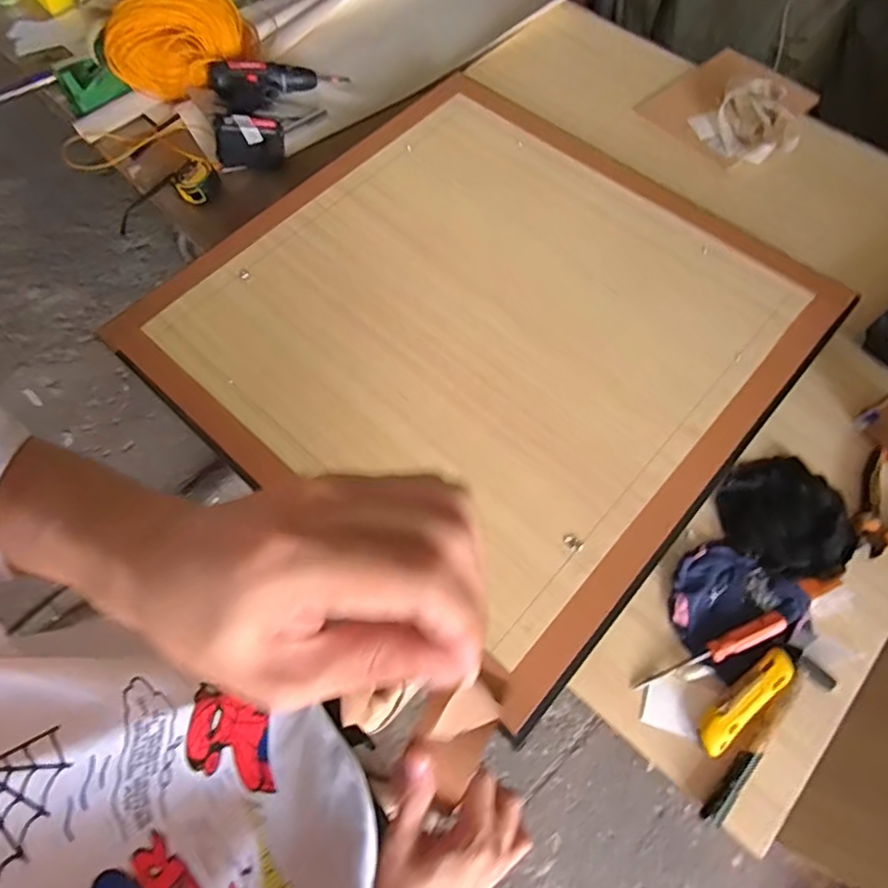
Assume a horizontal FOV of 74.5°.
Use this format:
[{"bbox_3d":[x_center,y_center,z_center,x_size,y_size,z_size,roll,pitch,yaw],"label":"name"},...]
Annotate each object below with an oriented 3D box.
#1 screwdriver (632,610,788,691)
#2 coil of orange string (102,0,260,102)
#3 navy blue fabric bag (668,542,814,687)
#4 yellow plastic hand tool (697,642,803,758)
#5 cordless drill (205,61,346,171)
[{"bbox_3d":[0.287,0.226,0.627,0.173,0.027,0.021,-23,65,-8],"label":"screwdriver"},{"bbox_3d":[-0.465,-0.711,1.019,0.220,0.128,0.159,-7,64,-1],"label":"coil of orange string"},{"bbox_3d":[0.326,0.176,0.650,0.142,0.017,0.131,-23,65,-8],"label":"navy blue fabric bag"},{"bbox_3d":[0.320,0.264,0.611,0.144,0.026,0.035,-36,68,-14],"label":"yellow plastic hand tool"},{"bbox_3d":[-0.280,-0.588,0.992,0.223,0.069,0.216,-11,64,-3],"label":"cordless drill"}]

